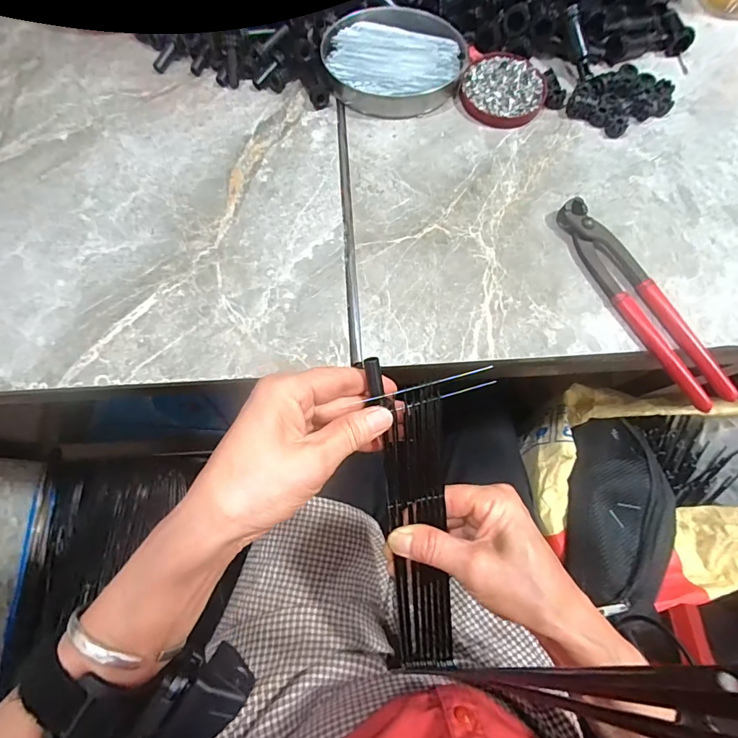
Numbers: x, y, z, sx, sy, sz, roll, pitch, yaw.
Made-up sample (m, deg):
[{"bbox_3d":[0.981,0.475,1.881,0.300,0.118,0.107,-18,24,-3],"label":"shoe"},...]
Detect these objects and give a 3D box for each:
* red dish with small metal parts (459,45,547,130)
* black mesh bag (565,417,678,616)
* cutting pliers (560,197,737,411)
[{"bbox_3d":[0.132,-0.276,0.423,0.081,0.012,0.080,1,74,-2],"label":"red dish with small metal parts"},{"bbox_3d":[0.314,0.171,0.533,0.118,0.047,0.220,12,74,1],"label":"black mesh bag"},{"bbox_3d":[0.225,-0.057,0.356,0.035,0.017,0.198,-26,77,-9],"label":"cutting pliers"}]

